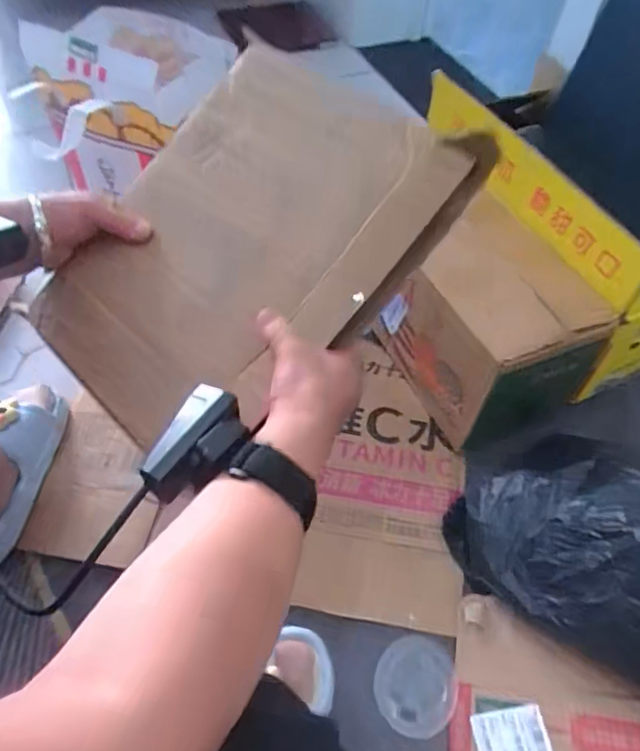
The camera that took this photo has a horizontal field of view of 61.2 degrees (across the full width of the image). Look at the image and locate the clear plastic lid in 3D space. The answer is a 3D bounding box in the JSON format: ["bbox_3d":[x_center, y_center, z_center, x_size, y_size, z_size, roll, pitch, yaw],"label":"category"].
[{"bbox_3d":[0.104,0.333,0.585,0.083,0.008,0.092,21,56,13],"label":"clear plastic lid"}]

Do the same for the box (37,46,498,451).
[{"bbox_3d":[-0.068,-0.099,0.441,0.254,0.038,0.312,35,88,21],"label":"box"}]

